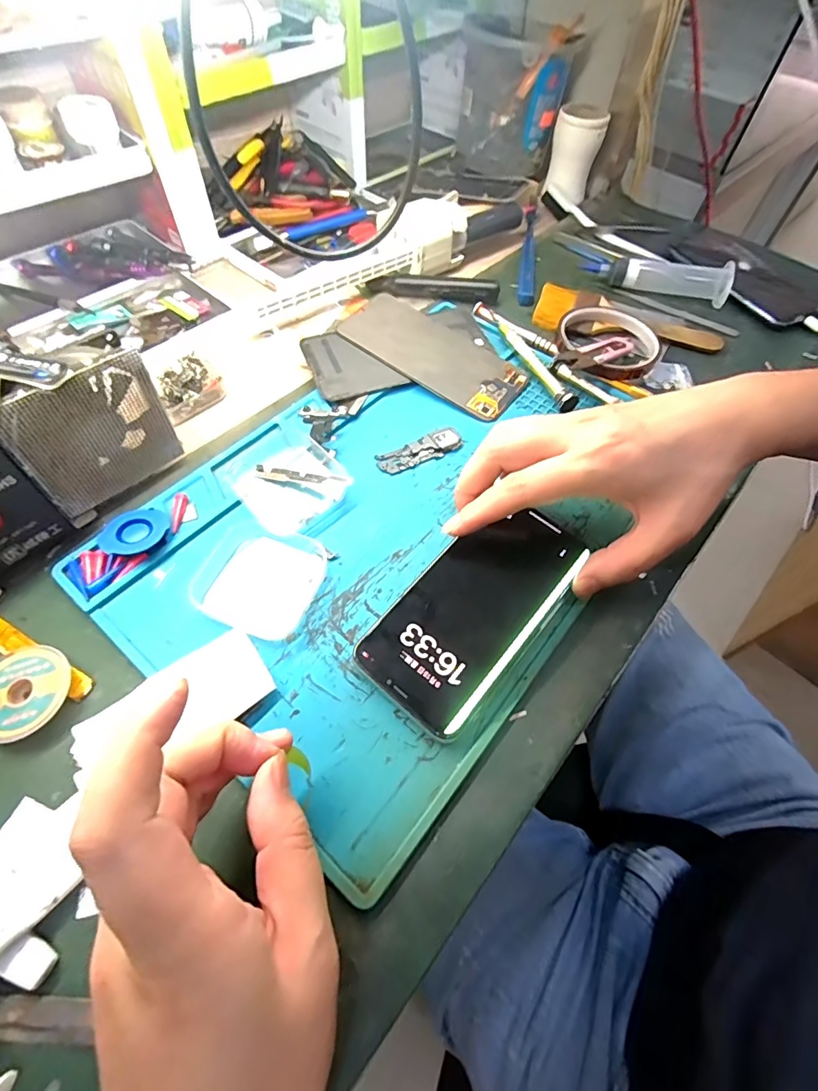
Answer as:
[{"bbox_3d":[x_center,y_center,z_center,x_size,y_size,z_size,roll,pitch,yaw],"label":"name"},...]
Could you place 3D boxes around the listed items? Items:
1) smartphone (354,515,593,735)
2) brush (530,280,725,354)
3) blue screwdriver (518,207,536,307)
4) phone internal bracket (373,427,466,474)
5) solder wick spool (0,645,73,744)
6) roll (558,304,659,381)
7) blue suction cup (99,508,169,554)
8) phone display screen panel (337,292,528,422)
[{"bbox_3d":[0.039,0.032,0.263,0.067,0.009,0.137,41,69,19],"label":"smartphone"},{"bbox_3d":[0.201,-0.209,0.436,0.163,0.012,0.073,19,59,7],"label":"brush"},{"bbox_3d":[0.122,-0.301,0.484,0.016,0.016,0.164,9,58,1],"label":"blue screwdriver"},{"bbox_3d":[0.008,-0.068,0.338,0.063,0.004,0.021,-24,64,-18],"label":"phone internal bracket"},{"bbox_3d":[-0.191,0.073,0.235,0.039,0.010,0.044,16,59,5],"label":"solder wick spool"},{"bbox_3d":[0.169,-0.174,0.404,0.084,0.018,0.102,14,59,4],"label":"roll"},{"bbox_3d":[-0.162,-0.008,0.282,0.033,0.012,0.036,2,59,-3],"label":"blue suction cup"},{"bbox_3d":[0.012,-0.162,0.390,0.169,0.010,0.069,33,62,15],"label":"phone display screen panel"}]

